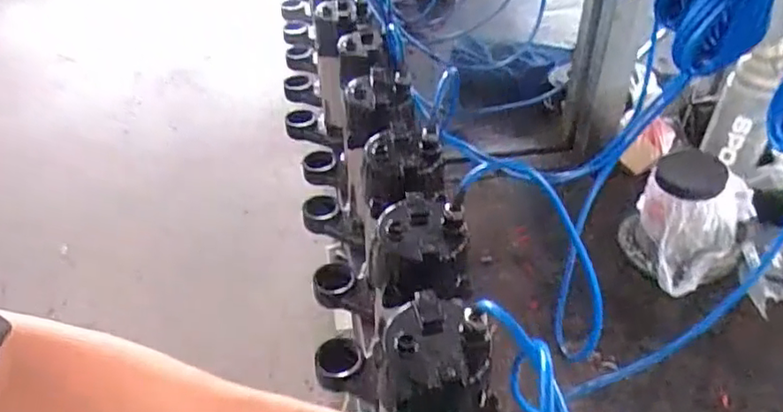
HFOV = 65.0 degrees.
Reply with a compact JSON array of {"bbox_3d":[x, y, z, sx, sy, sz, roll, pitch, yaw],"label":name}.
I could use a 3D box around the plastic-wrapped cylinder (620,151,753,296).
[{"bbox_3d":[0.386,0.023,0.812,0.146,0.150,0.148,21,46,24],"label":"plastic-wrapped cylinder"}]

